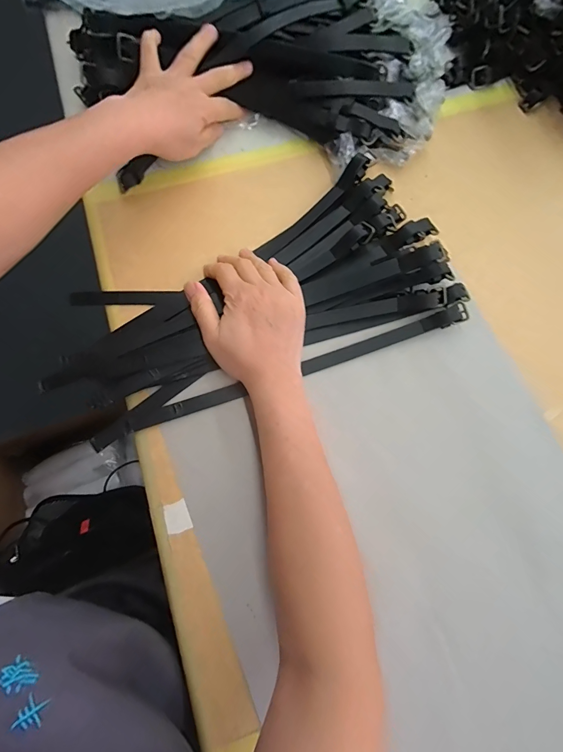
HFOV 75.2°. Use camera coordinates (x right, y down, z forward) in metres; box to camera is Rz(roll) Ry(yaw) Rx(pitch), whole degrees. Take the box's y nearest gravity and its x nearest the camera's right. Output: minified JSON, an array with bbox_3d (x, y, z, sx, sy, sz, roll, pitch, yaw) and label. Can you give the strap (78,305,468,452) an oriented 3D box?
[{"bbox_3d":[0.007,-0.003,0.373,0.395,0.017,0.020,-19,77,-6],"label":"strap"}]

